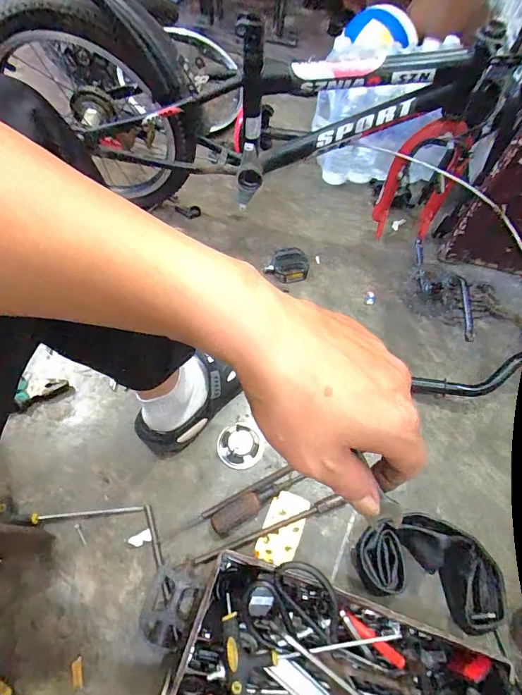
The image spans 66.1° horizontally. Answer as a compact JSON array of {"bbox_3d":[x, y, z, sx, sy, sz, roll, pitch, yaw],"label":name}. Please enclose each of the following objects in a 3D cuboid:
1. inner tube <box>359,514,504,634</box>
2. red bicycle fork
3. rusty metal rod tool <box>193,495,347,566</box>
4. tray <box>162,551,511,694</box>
[{"bbox_3d":[0.237,0.304,0.563,0.199,0.076,0.125,21,64,7],"label":"inner tube"},{"bbox_3d":[0.308,-0.308,0.783,0.139,0.264,0.053,1,63,-3],"label":"red bicycle fork"},{"bbox_3d":[0.013,0.272,0.602,0.235,0.018,0.017,-17,65,-12],"label":"rusty metal rod tool"},{"bbox_3d":[0.084,0.415,0.470,0.377,0.111,0.223,19,63,6],"label":"tray"}]

